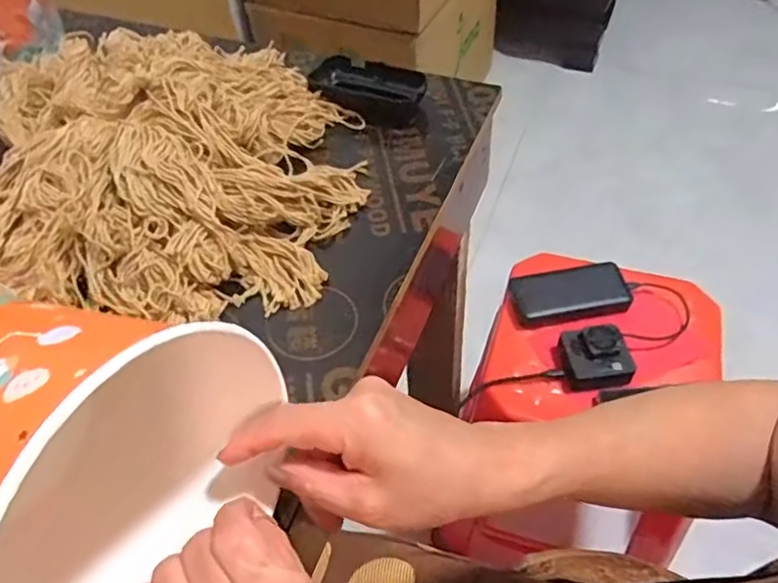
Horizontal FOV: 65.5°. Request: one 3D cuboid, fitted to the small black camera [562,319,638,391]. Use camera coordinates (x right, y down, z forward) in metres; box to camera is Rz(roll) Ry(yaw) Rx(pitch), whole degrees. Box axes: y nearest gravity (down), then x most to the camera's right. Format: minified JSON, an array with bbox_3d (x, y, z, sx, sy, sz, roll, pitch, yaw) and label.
[{"bbox_3d":[0.257,0.084,0.756,0.082,0.042,0.073,-6,51,-2],"label":"small black camera"}]

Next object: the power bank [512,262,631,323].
[{"bbox_3d":[0.252,0.001,0.837,0.152,0.029,0.070,-8,51,-3],"label":"power bank"}]

